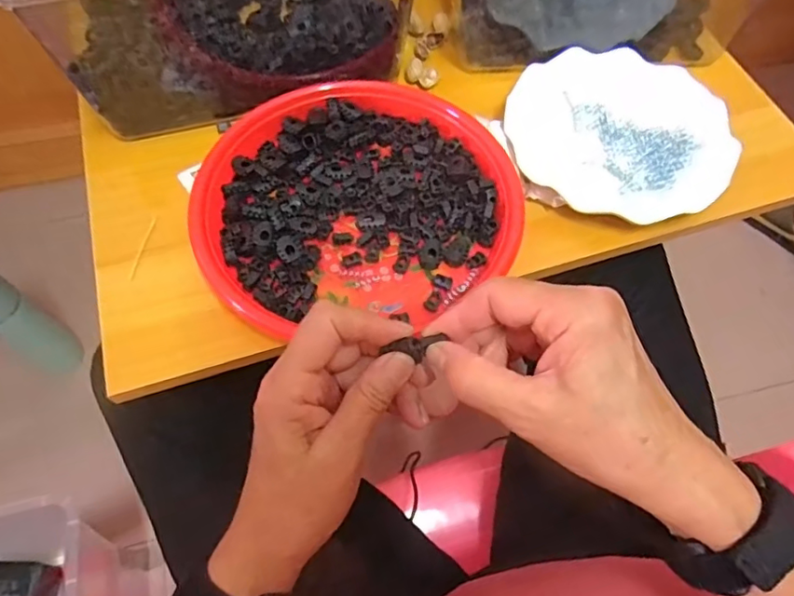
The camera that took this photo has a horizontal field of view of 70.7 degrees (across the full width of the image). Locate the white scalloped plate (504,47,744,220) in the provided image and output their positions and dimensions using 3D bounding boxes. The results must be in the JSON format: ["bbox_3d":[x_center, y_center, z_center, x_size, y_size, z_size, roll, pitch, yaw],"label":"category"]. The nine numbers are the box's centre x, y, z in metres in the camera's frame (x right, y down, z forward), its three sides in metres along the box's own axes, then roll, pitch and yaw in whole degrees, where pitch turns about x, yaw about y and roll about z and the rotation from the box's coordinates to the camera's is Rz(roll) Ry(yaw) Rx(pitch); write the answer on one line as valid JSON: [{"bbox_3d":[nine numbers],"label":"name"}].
[{"bbox_3d":[0.190,-0.143,0.477,0.182,0.030,0.157,35,67,16],"label":"white scalloped plate"}]

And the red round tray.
[{"bbox_3d":[-0.030,-0.082,0.431,0.232,0.020,0.213,1,62,-1],"label":"red round tray"}]

